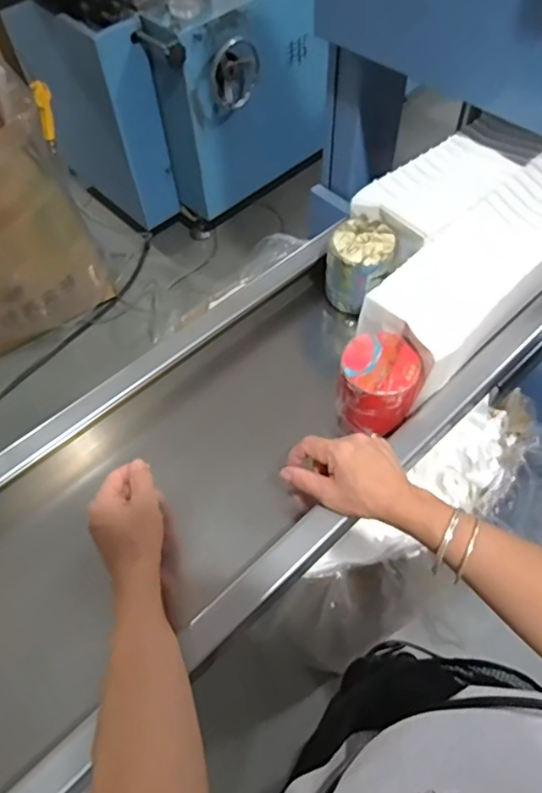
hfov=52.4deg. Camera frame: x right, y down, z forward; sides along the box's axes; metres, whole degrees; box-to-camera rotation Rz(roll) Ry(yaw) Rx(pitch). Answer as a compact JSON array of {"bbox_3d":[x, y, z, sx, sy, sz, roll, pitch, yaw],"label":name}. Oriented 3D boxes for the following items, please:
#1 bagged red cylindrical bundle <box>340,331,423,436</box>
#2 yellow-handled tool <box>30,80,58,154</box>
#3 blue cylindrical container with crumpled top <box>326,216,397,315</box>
[{"bbox_3d":[0.120,-0.016,0.625,0.082,0.081,0.084,-1,57,2],"label":"bagged red cylindrical bundle"},{"bbox_3d":[-0.613,-0.762,1.507,0.033,0.172,0.060,-3,29,1],"label":"yellow-handled tool"},{"bbox_3d":[0.116,-0.169,0.729,0.081,0.092,0.094,7,58,7],"label":"blue cylindrical container with crumpled top"}]

